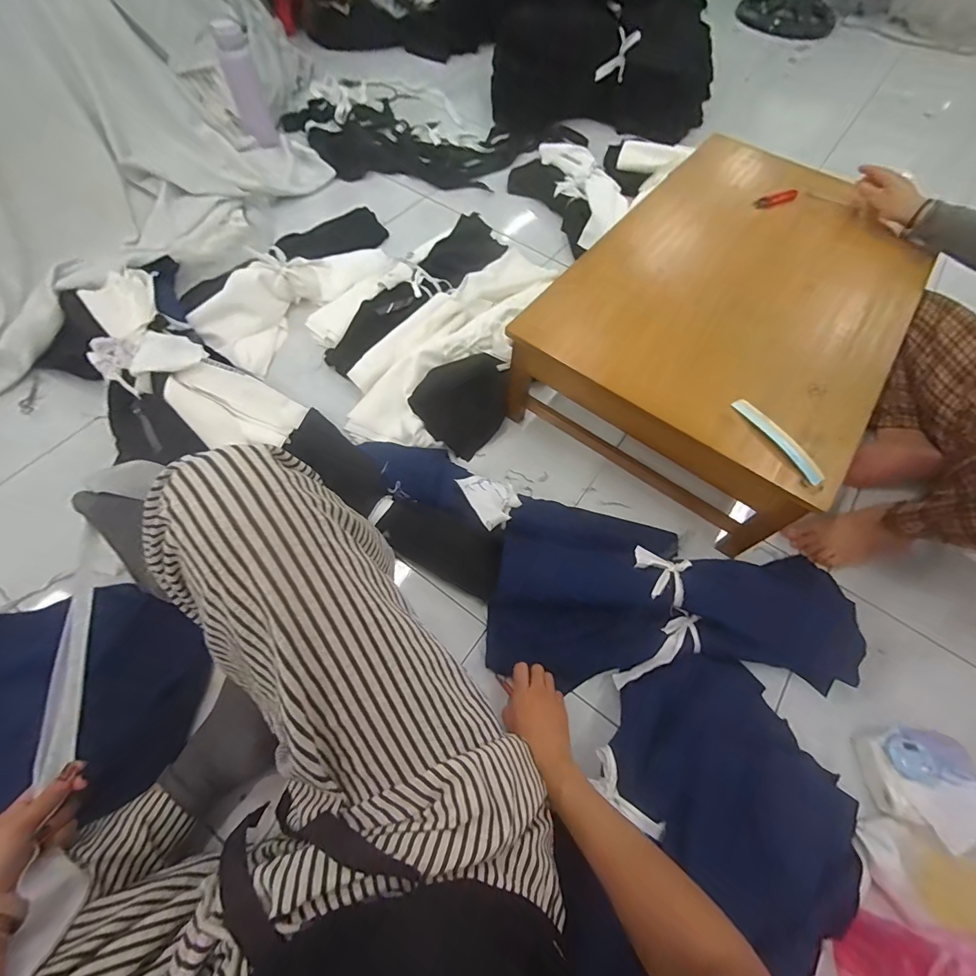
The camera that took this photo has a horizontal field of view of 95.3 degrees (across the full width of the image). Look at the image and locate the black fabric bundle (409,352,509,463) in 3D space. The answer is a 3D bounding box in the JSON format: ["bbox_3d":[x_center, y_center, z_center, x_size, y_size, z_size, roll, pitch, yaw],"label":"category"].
[{"bbox_3d":[-0.038,-0.163,0.831,0.148,0.070,0.186,38,67,16],"label":"black fabric bundle"}]

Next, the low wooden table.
[{"bbox_3d":[0.434,-0.309,0.834,0.486,0.216,0.714,34,66,14],"label":"low wooden table"}]

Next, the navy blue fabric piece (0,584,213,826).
[{"bbox_3d":[-0.664,0.256,0.539,0.549,0.091,0.237,-1,62,-3],"label":"navy blue fabric piece"}]

